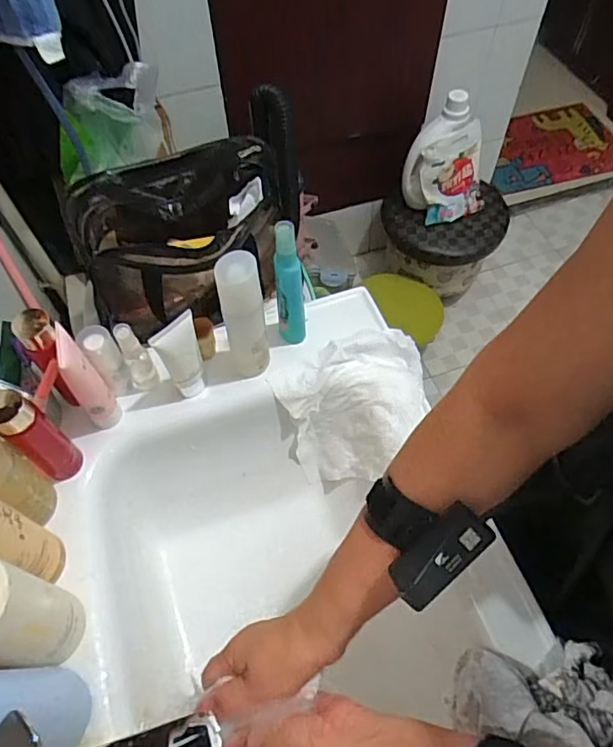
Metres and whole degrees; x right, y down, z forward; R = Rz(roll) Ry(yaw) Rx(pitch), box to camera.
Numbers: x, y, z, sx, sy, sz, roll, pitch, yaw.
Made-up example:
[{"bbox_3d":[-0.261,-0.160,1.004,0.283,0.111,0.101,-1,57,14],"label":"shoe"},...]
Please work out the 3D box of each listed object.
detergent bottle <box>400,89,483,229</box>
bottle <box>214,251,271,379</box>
[{"bbox_3d":[0.336,-0.494,1.291,0.191,0.285,0.083,-13,59,-7],"label":"detergent bottle"},{"bbox_3d":[-0.065,-0.056,0.580,0.041,0.163,0.040,-8,58,-4],"label":"bottle"}]

